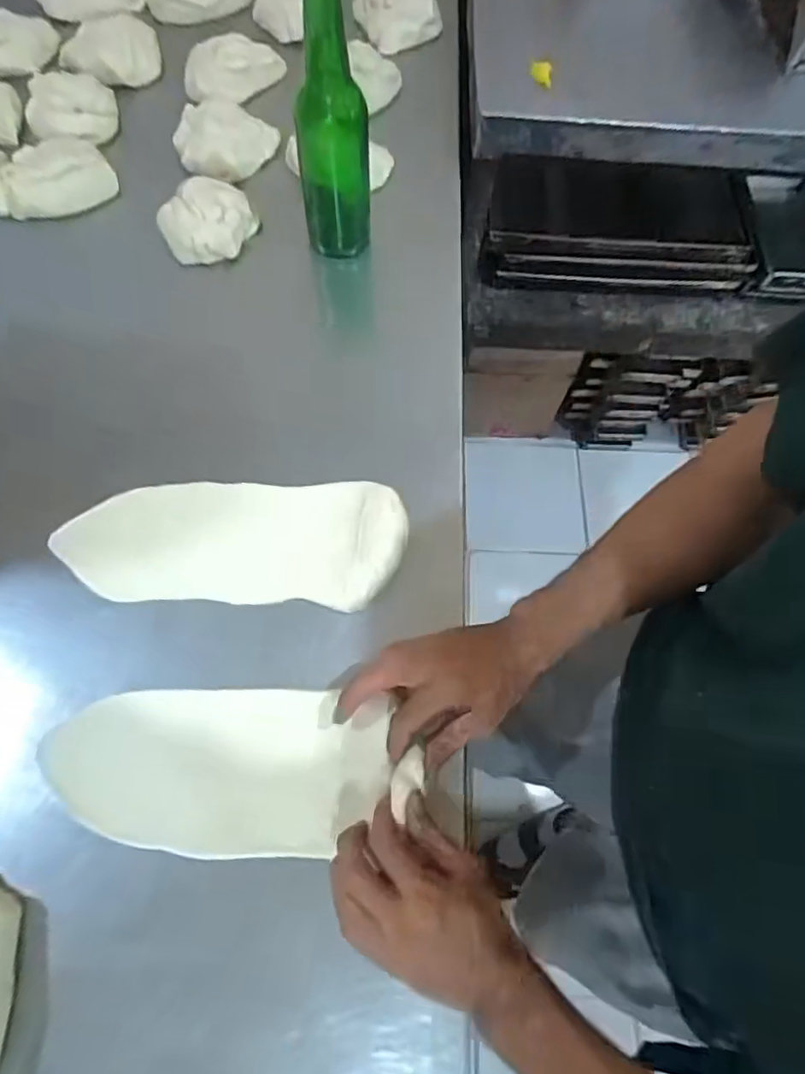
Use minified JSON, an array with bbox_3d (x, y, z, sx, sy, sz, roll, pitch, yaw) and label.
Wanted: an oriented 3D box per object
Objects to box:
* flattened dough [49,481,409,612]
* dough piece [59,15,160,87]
[{"bbox_3d":[-0.157,0.003,0.587,0.311,0.020,0.119,2,67,-1],"label":"flattened dough"},{"bbox_3d":[-0.374,-0.618,0.791,0.125,0.045,0.061,-16,69,-9],"label":"dough piece"}]

